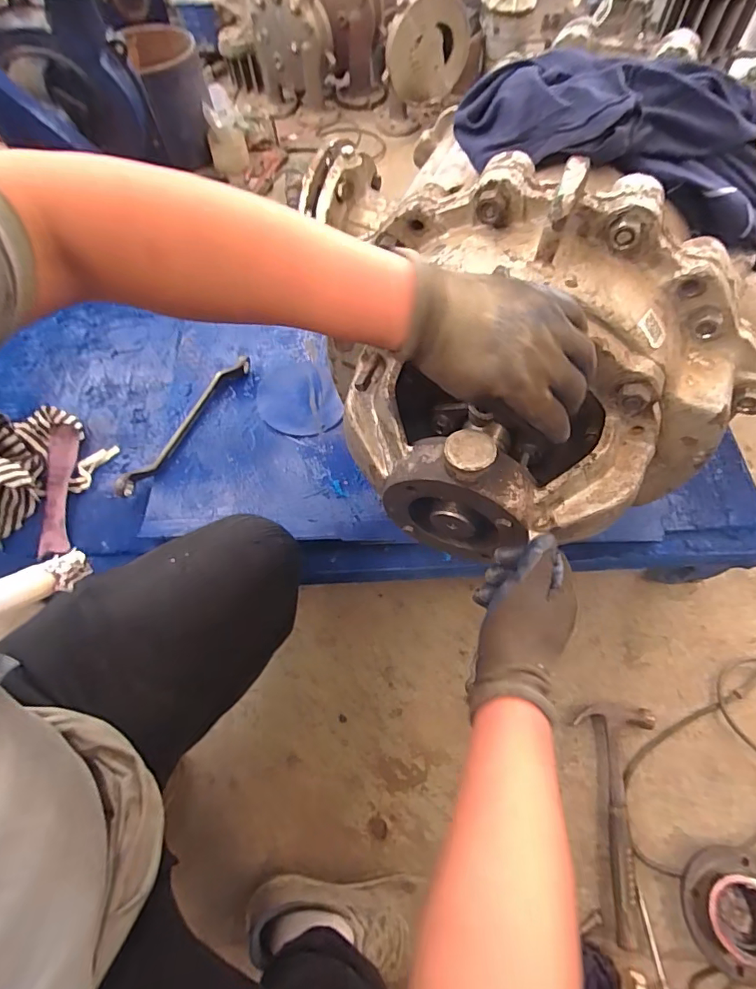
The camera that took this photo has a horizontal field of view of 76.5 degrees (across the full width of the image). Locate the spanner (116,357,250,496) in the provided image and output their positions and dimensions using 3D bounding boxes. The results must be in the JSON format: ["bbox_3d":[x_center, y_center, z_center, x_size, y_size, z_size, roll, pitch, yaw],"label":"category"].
[{"bbox_3d":[-0.328,-0.125,0.824,0.027,0.033,0.319,28,66,15],"label":"spanner"}]

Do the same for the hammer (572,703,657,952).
[{"bbox_3d":[0.392,0.495,0.744,0.122,0.043,0.307,2,63,4],"label":"hammer"}]

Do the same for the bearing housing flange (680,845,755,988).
[{"bbox_3d":[0.518,0.595,0.677,0.144,0.050,0.153,-1,63,2],"label":"bearing housing flange"}]

